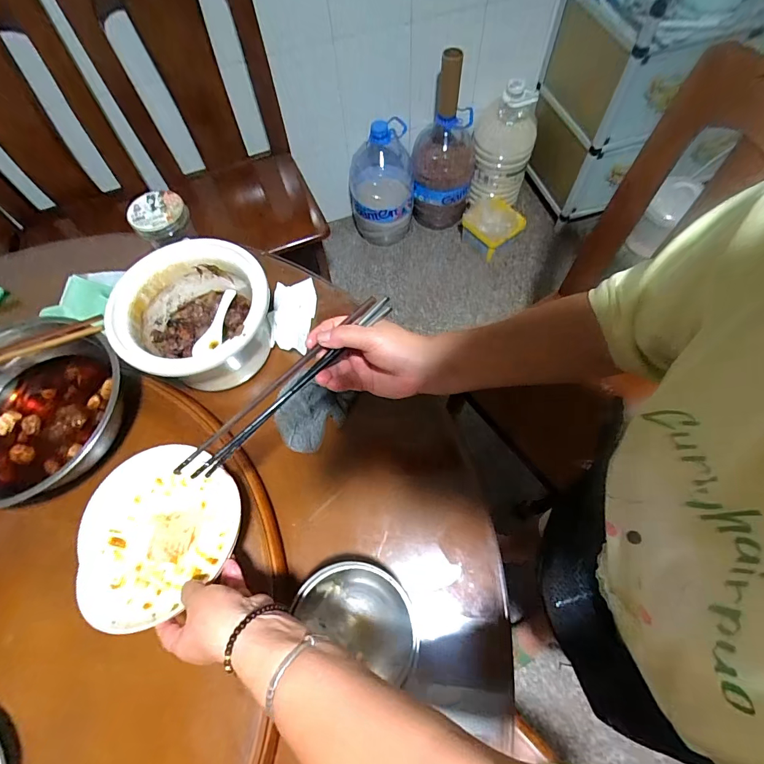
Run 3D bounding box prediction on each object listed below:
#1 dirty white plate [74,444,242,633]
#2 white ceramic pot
[{"bbox_3d":[-0.248,0.164,0.448,0.193,0.038,0.193,-6,50,7],"label":"dirty white plate"},{"bbox_3d":[-0.258,-0.084,0.589,0.206,0.126,0.203,-1,65,2],"label":"white ceramic pot"}]

